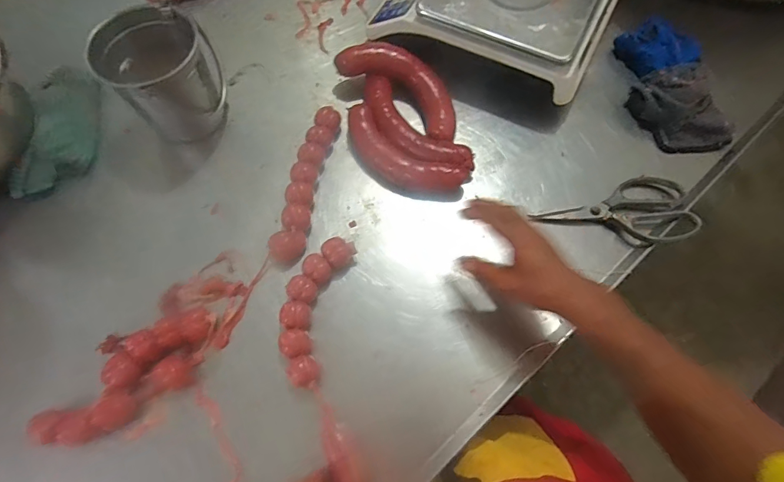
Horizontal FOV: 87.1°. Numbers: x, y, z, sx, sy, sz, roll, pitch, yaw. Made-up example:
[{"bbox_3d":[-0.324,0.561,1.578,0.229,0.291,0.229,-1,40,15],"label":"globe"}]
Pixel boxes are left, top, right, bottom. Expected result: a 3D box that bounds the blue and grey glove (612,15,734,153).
[{"bbox_3d":[0.412,-0.229,0.614,0.113,0.061,0.211,-5,70,-3],"label":"blue and grey glove"}]

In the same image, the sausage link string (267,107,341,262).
[{"bbox_3d":[-0.119,-0.083,0.572,0.048,0.032,0.235,10,70,3],"label":"sausage link string"}]

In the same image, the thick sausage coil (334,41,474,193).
[{"bbox_3d":[0.016,-0.177,0.598,0.162,0.054,0.237,-8,70,-4],"label":"thick sausage coil"}]

